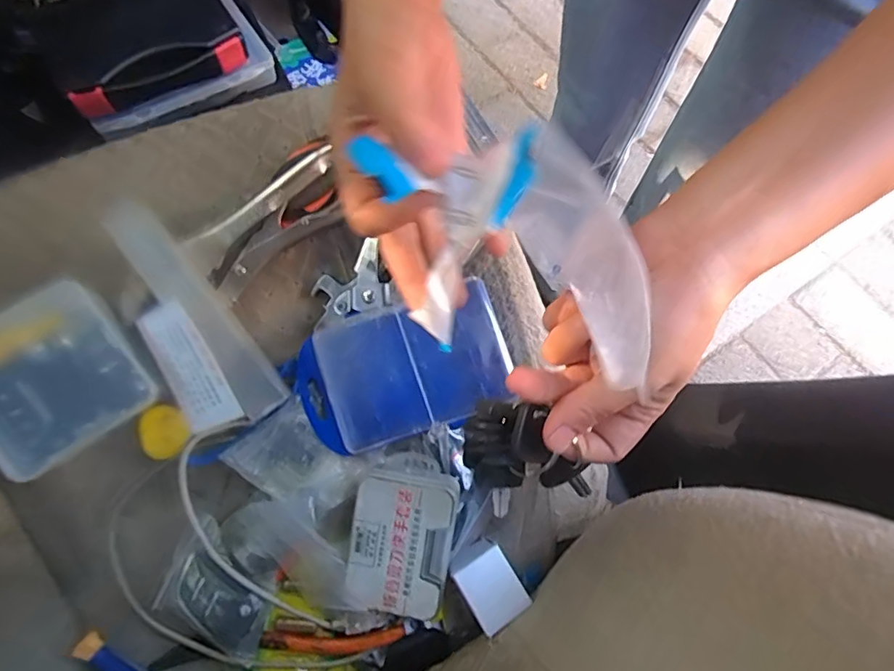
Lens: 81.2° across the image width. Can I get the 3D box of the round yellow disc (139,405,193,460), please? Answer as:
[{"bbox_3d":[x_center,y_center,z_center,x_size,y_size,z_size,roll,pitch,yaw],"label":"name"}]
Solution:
[{"bbox_3d":[-0.208,0.070,0.380,0.035,0.008,0.035,2,82,-18],"label":"round yellow disc"}]

